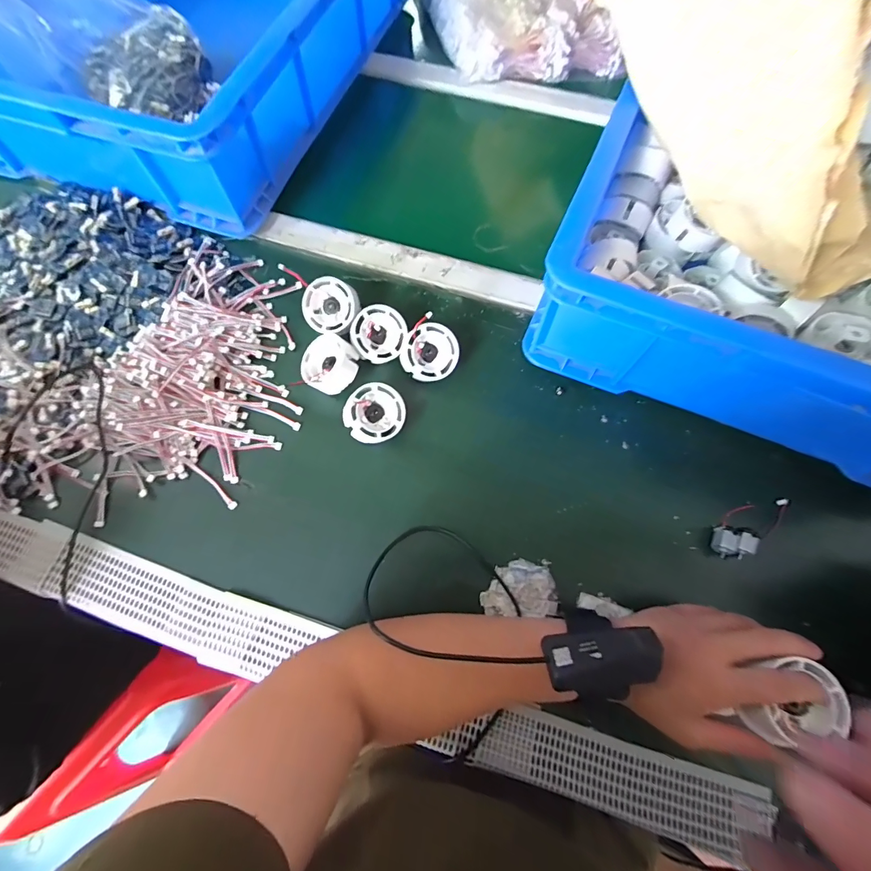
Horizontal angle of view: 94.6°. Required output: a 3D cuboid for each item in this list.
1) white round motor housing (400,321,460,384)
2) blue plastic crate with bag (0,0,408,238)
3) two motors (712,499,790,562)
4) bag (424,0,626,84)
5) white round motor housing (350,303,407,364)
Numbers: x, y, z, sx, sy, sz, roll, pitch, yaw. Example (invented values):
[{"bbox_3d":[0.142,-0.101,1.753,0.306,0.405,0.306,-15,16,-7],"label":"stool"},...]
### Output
[{"bbox_3d":[-0.005,-0.082,0.401,0.052,0.018,0.056,-2,100,-8],"label":"white round motor housing"},{"bbox_3d":[-0.314,-0.566,0.527,0.414,0.118,0.596,18,70,5],"label":"blue plastic crate with bag"},{"bbox_3d":[0.290,0.079,0.367,0.090,0.023,0.033,-32,74,-13],"label":"two motors"},{"bbox_3d":[0.093,-0.661,0.607,0.193,0.057,0.320,-16,71,-8],"label":"bag"},{"bbox_3d":[-0.058,-0.102,0.404,0.050,0.018,0.054,-4,99,-23],"label":"white round motor housing"}]

